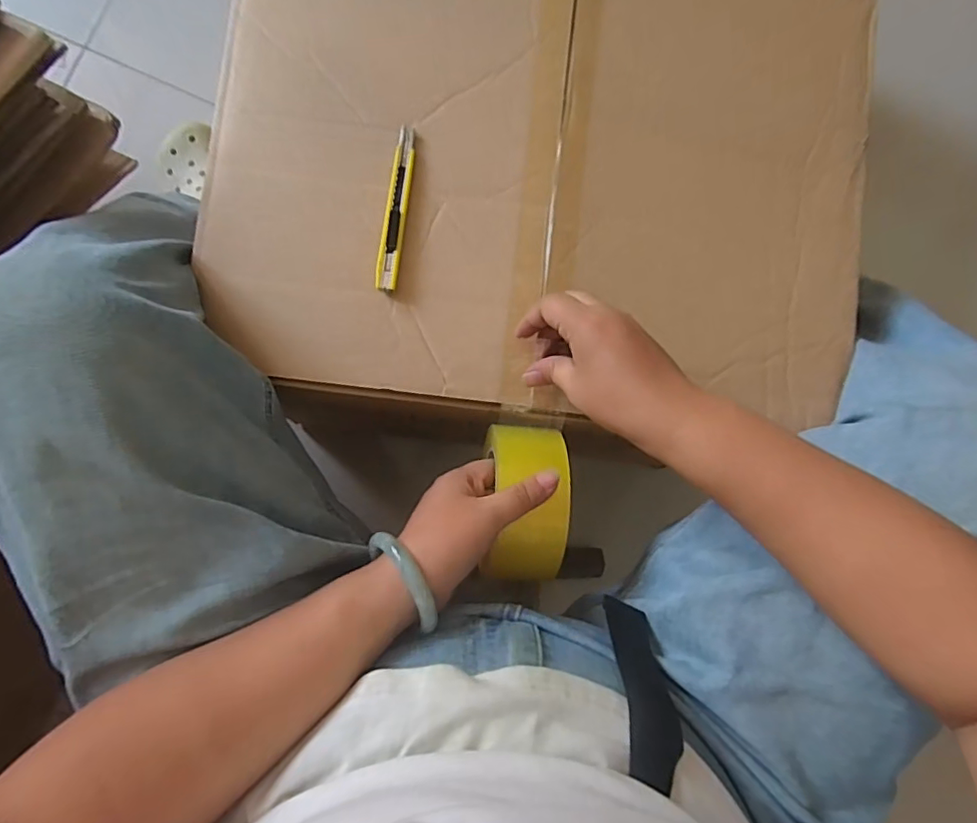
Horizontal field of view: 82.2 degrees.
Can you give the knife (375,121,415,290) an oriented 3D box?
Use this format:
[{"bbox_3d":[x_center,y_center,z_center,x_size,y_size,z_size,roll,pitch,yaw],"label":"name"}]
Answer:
[{"bbox_3d":[-0.069,-0.153,0.423,0.015,0.012,0.127,8,86,-5],"label":"knife"}]

